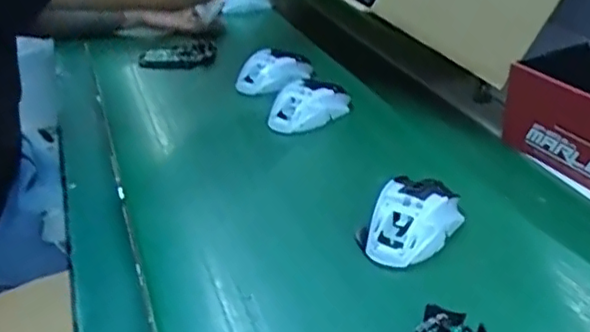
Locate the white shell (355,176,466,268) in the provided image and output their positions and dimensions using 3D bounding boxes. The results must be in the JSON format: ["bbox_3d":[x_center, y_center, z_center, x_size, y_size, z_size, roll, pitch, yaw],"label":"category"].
[{"bbox_3d":[0.099,0.042,0.532,0.061,0.029,0.097,20,39,34],"label":"white shell"}]

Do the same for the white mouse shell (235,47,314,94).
[{"bbox_3d":[-0.023,-0.124,0.812,0.104,0.039,0.058,-25,39,-30],"label":"white mouse shell"}]

